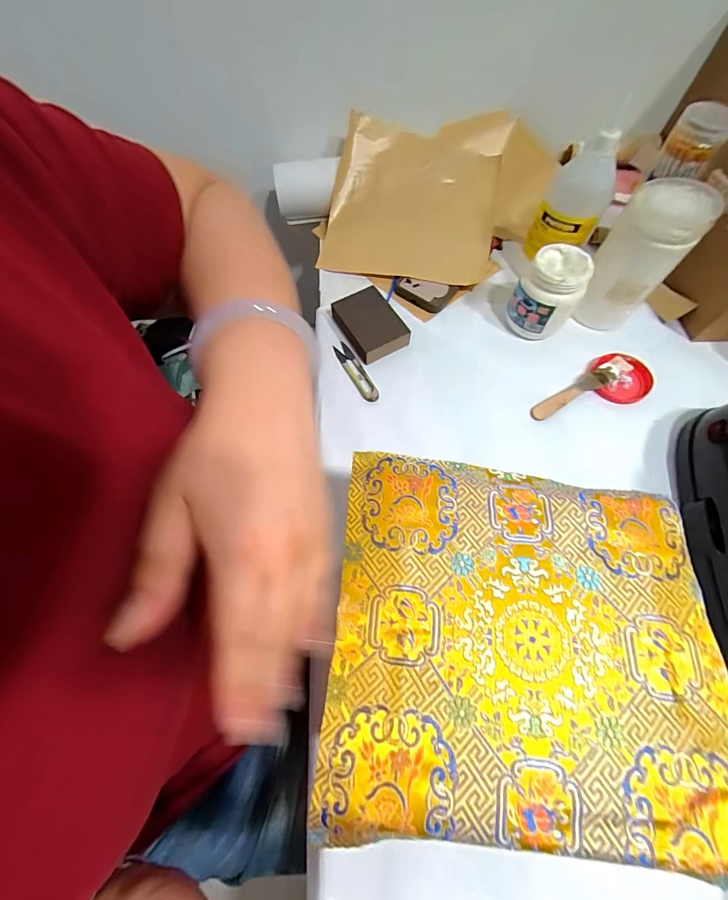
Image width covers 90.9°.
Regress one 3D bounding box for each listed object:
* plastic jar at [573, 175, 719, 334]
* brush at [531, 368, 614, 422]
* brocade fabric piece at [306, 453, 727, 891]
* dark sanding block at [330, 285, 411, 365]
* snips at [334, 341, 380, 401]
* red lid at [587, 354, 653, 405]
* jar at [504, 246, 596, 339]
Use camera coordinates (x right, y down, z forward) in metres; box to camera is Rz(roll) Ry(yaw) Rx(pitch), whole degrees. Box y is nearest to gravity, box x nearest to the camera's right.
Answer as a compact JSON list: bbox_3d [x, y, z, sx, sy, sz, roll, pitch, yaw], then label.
[{"bbox_3d":[0.328,-0.229,0.443,0.083,0.150,0.088,39,71,17],"label":"plastic jar"},{"bbox_3d":[0.259,-0.072,0.446,0.117,0.019,0.024,-27,68,-11],"label":"brush"},{"bbox_3d":[0.094,0.105,0.218,0.222,0.012,0.203,5,65,3],"label":"brocade fabric piece"},{"bbox_3d":[0.007,-0.172,0.486,0.071,0.027,0.098,-27,68,-11],"label":"dark sanding block"},{"bbox_3d":[-0.010,-0.103,0.470,0.021,0.014,0.100,-27,68,-11],"label":"snips"},{"bbox_3d":[0.326,-0.094,0.454,0.069,0.019,0.070,0,65,0],"label":"red lid"},{"bbox_3d":[0.234,-0.195,0.459,0.071,0.096,0.070,0,65,0],"label":"jar"}]

